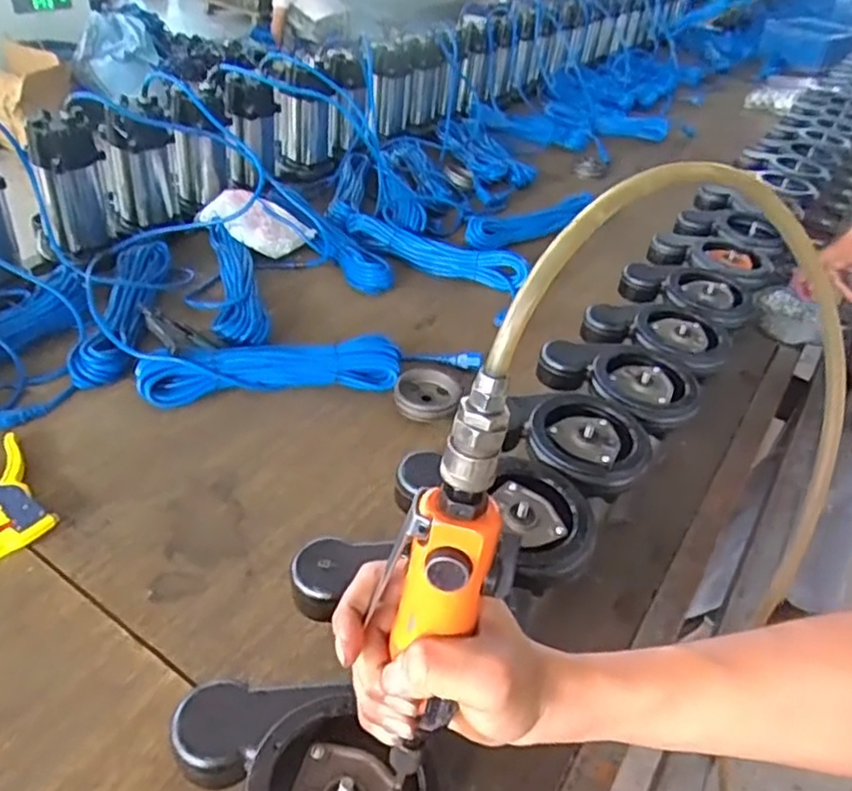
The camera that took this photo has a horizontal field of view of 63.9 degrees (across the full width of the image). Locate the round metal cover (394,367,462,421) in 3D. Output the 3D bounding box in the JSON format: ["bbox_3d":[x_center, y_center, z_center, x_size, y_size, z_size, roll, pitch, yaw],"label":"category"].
[{"bbox_3d":[0.002,0.001,0.944,0.087,0.030,0.101,9,40,5],"label":"round metal cover"}]

